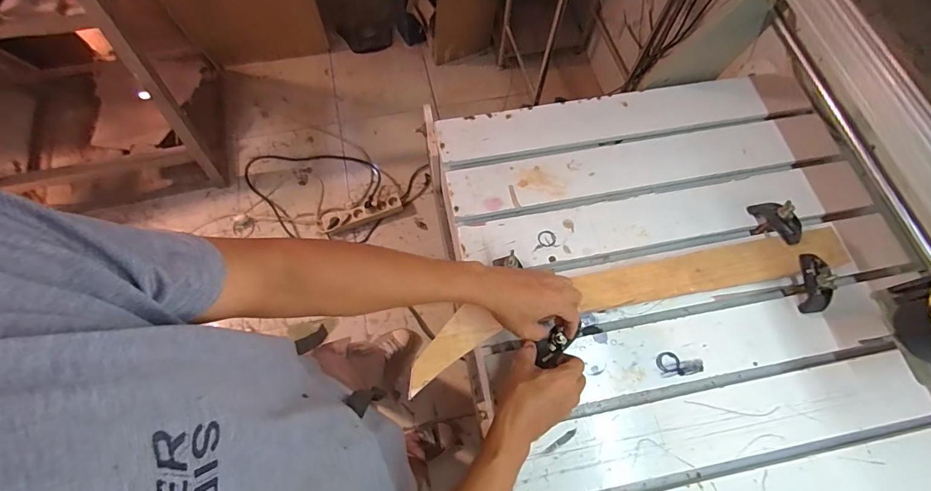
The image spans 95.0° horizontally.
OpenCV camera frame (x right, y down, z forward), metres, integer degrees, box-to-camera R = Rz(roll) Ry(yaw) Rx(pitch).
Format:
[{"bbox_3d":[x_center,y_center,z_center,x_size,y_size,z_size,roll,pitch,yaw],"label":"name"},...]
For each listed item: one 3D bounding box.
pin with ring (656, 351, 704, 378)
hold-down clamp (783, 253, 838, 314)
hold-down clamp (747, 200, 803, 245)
[{"bbox_3d":[0.307,0.169,0.610,0.067,0.006,0.033,-5,67,-2],"label":"pin with ring"},{"bbox_3d":[0.512,0.056,0.634,0.041,0.057,0.081,-18,68,-7],"label":"hold-down clamp"},{"bbox_3d":[0.489,-0.038,0.669,0.041,0.054,0.083,-27,70,-11],"label":"hold-down clamp"}]

